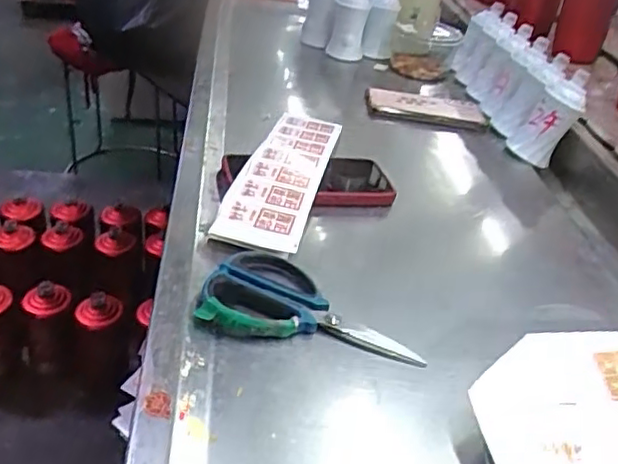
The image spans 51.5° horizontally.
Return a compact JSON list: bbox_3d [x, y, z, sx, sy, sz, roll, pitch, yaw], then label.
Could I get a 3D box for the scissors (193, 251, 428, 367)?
[{"bbox_3d":[0.006,0.054,0.476,0.163,0.015,0.089,14,34,9],"label":"scissors"}]

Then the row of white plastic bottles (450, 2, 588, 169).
[{"bbox_3d":[0.296,-0.233,0.940,0.082,0.107,0.356,4,33,-5],"label":"row of white plastic bottles"}]

